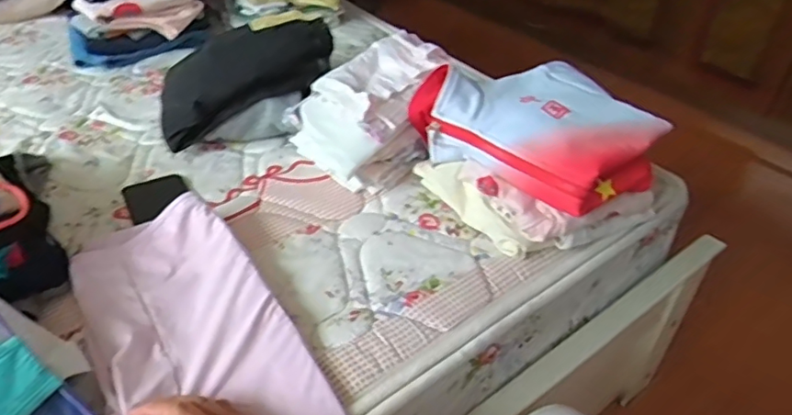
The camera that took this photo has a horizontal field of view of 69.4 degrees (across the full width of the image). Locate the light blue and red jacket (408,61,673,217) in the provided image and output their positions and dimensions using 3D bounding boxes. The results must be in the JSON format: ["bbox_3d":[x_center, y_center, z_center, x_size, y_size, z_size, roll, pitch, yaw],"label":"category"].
[{"bbox_3d":[0.195,-0.109,0.776,0.251,0.094,0.264,-27,48,-32],"label":"light blue and red jacket"}]

